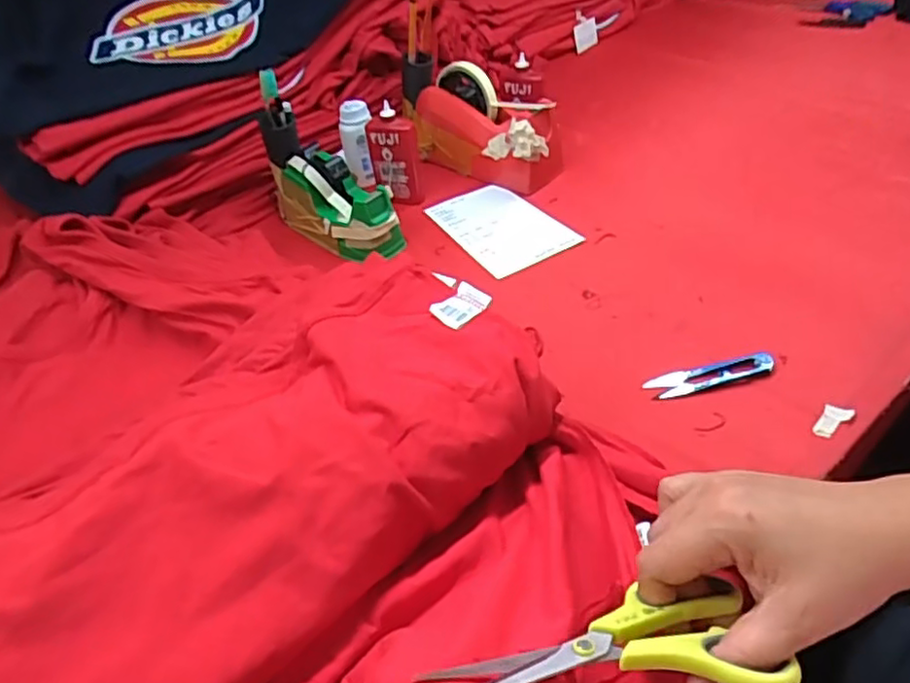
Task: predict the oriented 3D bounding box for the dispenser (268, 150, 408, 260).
[{"bbox_3d":[-0.134,-0.159,0.735,0.069,0.086,0.171,-35,49,-27],"label":"dispenser"}]

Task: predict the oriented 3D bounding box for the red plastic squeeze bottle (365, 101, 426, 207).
[{"bbox_3d":[-0.068,-0.220,0.772,0.061,0.114,0.033,4,43,11],"label":"red plastic squeeze bottle"}]

